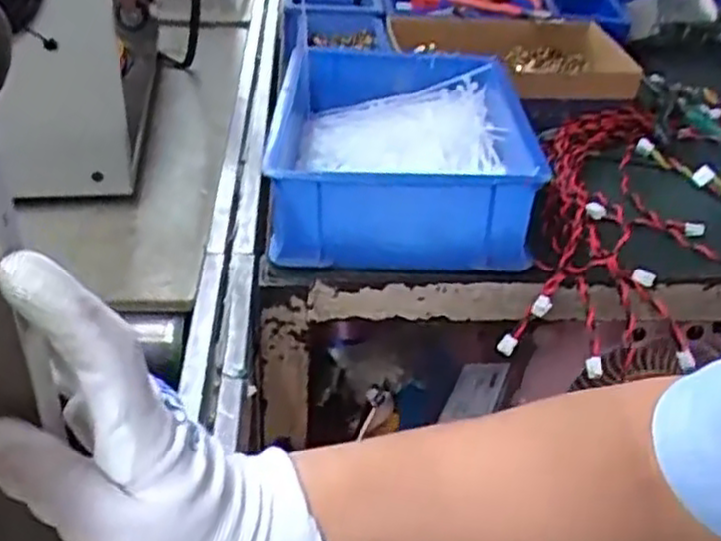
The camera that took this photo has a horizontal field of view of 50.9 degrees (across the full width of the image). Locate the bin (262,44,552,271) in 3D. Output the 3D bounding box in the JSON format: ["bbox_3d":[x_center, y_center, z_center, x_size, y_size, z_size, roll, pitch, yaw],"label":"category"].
[{"bbox_3d":[0.031,-0.103,0.662,0.208,0.095,0.300,4,33,0],"label":"bin"}]

